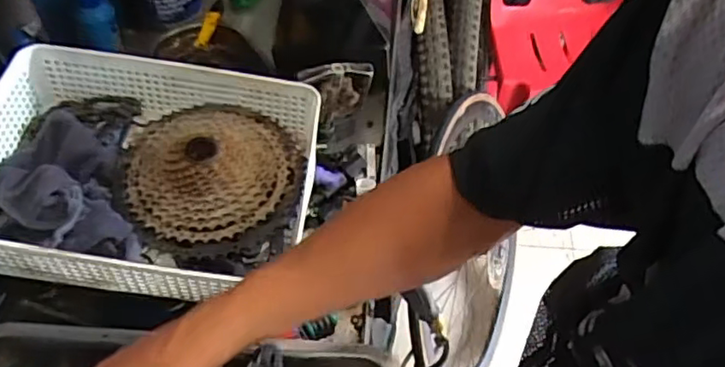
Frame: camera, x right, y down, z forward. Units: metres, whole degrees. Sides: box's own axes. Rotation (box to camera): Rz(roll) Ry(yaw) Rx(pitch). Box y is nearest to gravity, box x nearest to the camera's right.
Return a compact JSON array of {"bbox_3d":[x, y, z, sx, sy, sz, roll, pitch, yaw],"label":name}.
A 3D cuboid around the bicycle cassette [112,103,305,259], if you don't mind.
[{"bbox_3d":[-0.162,-0.017,0.641,0.187,0.060,0.194,-2,51,2],"label":"bicycle cassette"}]

